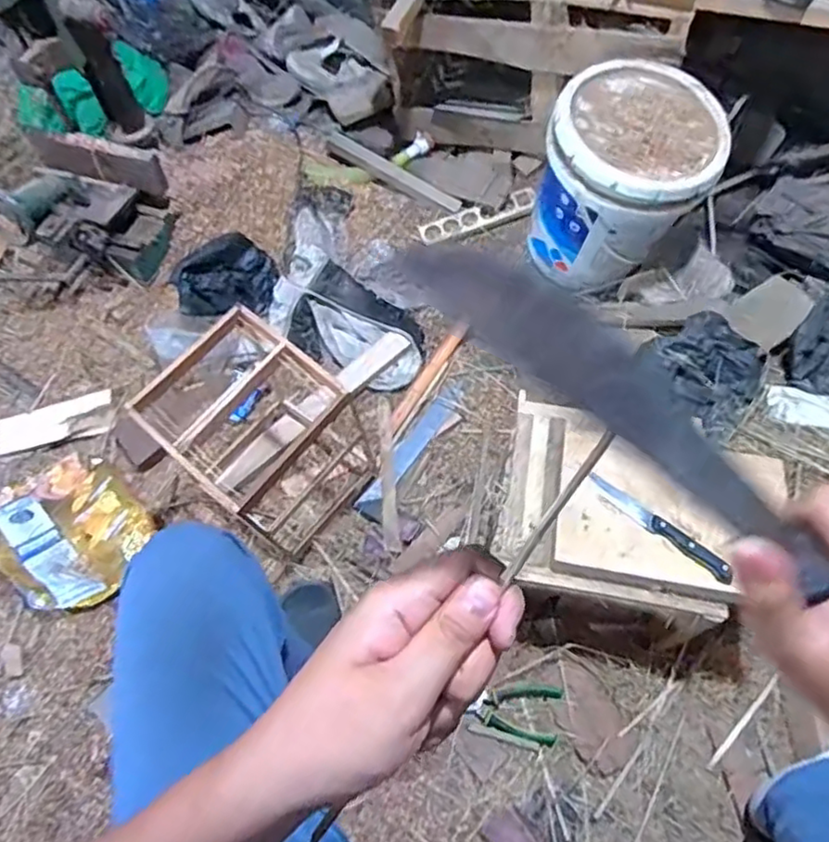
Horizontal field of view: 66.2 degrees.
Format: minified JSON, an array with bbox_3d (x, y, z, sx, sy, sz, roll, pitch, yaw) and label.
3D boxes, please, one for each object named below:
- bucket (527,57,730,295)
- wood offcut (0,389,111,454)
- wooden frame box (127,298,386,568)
[{"bbox_3d":[0.388,-0.435,1.212,0.288,0.319,0.282,-2,59,3],"label":"bucket"},{"bbox_3d":[-0.680,0.003,1.197,0.212,0.025,0.077,-18,60,-7],"label":"wood offcut"},{"bbox_3d":[-0.227,0.030,0.993,0.273,0.351,0.256,34,67,21],"label":"wooden frame box"}]

